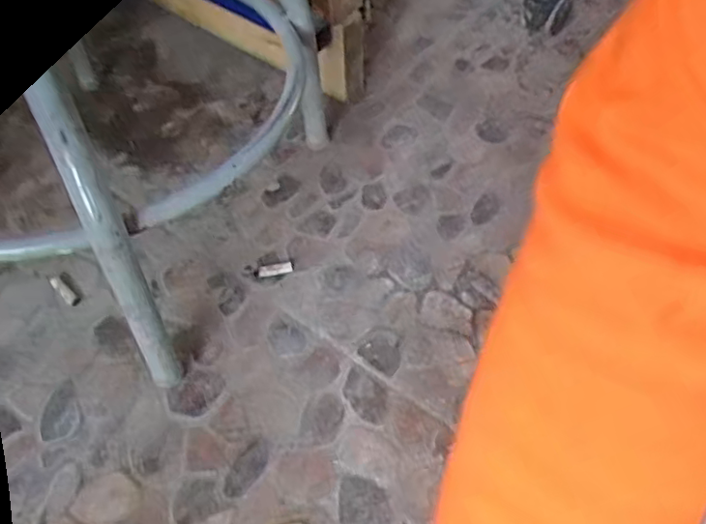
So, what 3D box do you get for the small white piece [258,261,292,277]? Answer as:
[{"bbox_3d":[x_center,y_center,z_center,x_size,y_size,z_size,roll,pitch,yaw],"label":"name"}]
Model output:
[{"bbox_3d":[-0.071,0.006,0.581,0.031,0.004,0.010,-9,52,-6],"label":"small white piece"}]

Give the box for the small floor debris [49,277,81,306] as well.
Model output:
[{"bbox_3d":[-0.257,0.025,0.565,0.039,0.006,0.010,34,59,25],"label":"small floor debris"}]

